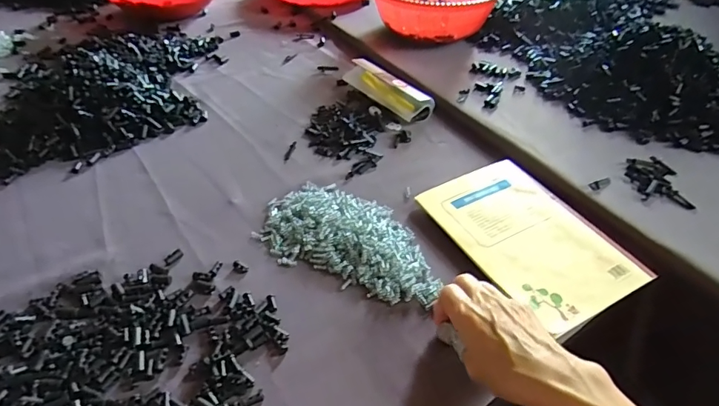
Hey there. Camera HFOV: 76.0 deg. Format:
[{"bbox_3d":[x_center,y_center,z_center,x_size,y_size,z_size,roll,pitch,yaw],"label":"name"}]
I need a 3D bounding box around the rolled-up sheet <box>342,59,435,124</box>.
[{"bbox_3d":[0.037,-0.170,0.679,0.043,0.030,0.156,-30,52,-27],"label":"rolled-up sheet"}]

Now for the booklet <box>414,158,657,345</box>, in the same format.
[{"bbox_3d":[0.175,0.029,0.481,0.144,0.007,0.208,-21,48,-20],"label":"booklet"}]

